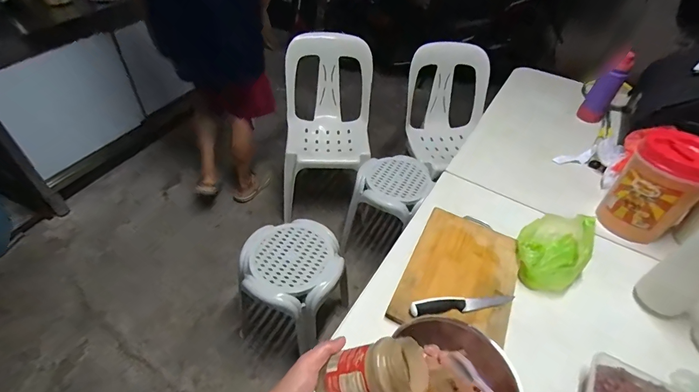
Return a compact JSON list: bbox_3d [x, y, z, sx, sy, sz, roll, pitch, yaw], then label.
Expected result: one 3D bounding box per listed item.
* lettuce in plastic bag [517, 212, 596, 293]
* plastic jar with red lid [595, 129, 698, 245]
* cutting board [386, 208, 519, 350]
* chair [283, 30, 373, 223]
[{"bbox_3d":[0.455,0.109,0.784,0.139,0.118,0.182,33,51,26],"label":"lettuce in plastic bag"},{"bbox_3d":[0.724,-0.016,0.843,0.149,0.256,0.163,-23,51,-26],"label":"plastic jar with red lid"},{"bbox_3d":[0.241,0.161,0.753,0.216,0.019,0.323,21,47,16],"label":"cutting board"},{"bbox_3d":[-0.097,-0.288,1.533,0.370,0.636,0.397,1,45,-4],"label":"chair"}]

